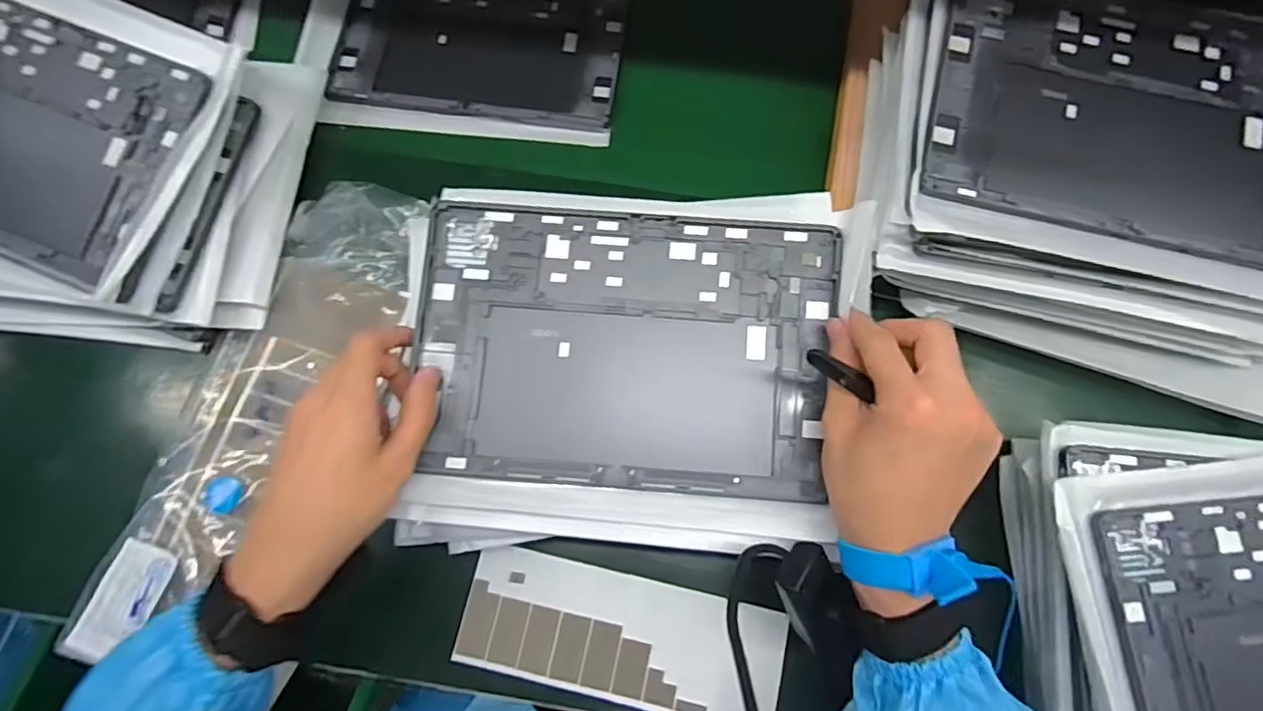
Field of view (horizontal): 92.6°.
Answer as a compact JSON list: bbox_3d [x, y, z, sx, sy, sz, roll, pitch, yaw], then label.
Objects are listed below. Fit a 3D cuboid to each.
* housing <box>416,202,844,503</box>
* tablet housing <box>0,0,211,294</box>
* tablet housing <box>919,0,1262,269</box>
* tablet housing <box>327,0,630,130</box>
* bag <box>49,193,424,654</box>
[{"bbox_3d":[-0.004,-0.005,0.368,0.244,0.007,0.166,4,82,1],"label":"housing"},{"bbox_3d":[-0.437,-0.160,0.430,0.247,0.015,0.172,21,87,3],"label":"tablet housing"},{"bbox_3d":[0.328,-0.165,0.394,0.253,0.011,0.187,13,81,2],"label":"tablet housing"},{"bbox_3d":[-0.133,-0.292,0.546,0.247,0.011,0.177,5,74,2],"label":"tablet housing"},{"bbox_3d":[-0.270,0.034,0.440,0.110,0.034,0.368,25,75,7],"label":"bag"}]

